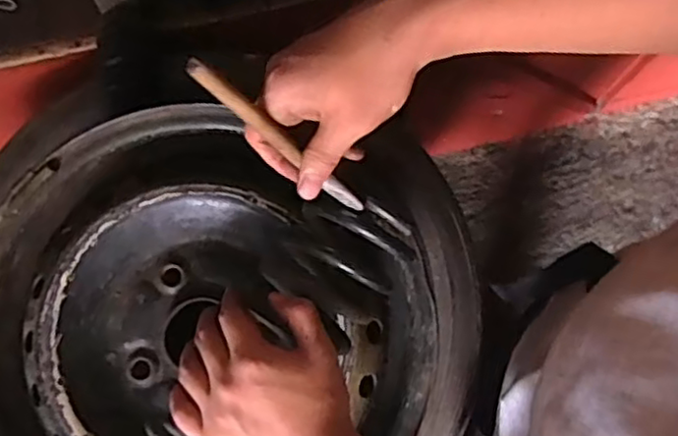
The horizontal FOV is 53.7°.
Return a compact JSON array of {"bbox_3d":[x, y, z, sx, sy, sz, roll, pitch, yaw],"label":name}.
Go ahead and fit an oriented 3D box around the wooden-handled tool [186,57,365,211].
[{"bbox_3d":[-0.032,-0.044,0.404,0.013,0.159,0.009,9,69,41],"label":"wooden-handled tool"}]

